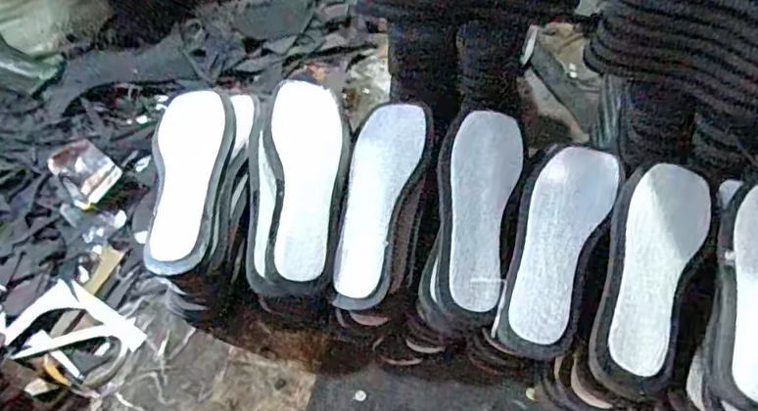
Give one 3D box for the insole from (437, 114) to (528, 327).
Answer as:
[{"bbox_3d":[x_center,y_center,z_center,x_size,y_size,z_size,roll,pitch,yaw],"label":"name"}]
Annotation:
[{"bbox_3d":[0.093,-0.003,0.555,0.080,0.013,0.238,18,59,1],"label":"insole"}]

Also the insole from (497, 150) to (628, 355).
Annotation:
[{"bbox_3d":[0.166,0.029,0.531,0.081,0.019,0.234,20,54,16],"label":"insole"}]

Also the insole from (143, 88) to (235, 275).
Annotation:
[{"bbox_3d":[-0.194,-0.037,0.578,0.076,0.021,0.225,-3,51,-1],"label":"insole"}]

